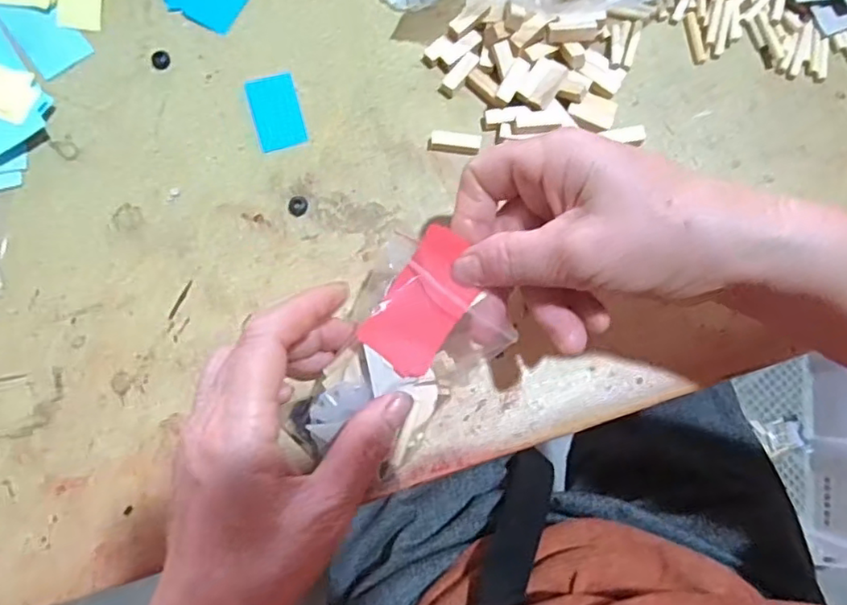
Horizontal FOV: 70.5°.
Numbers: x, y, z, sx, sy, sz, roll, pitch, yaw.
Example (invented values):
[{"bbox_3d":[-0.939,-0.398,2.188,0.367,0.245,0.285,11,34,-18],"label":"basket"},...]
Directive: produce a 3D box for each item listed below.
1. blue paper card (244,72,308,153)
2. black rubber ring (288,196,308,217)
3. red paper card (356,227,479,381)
[{"bbox_3d":[-0.081,-0.105,0.327,0.026,0.004,0.043,-16,79,-5],"label":"blue paper card"},{"bbox_3d":[-0.066,-0.051,0.316,0.010,0.004,0.010,0,78,-1],"label":"black rubber ring"},{"bbox_3d":[0.001,0.000,0.259,0.033,0.005,0.060,36,94,1],"label":"red paper card"}]

